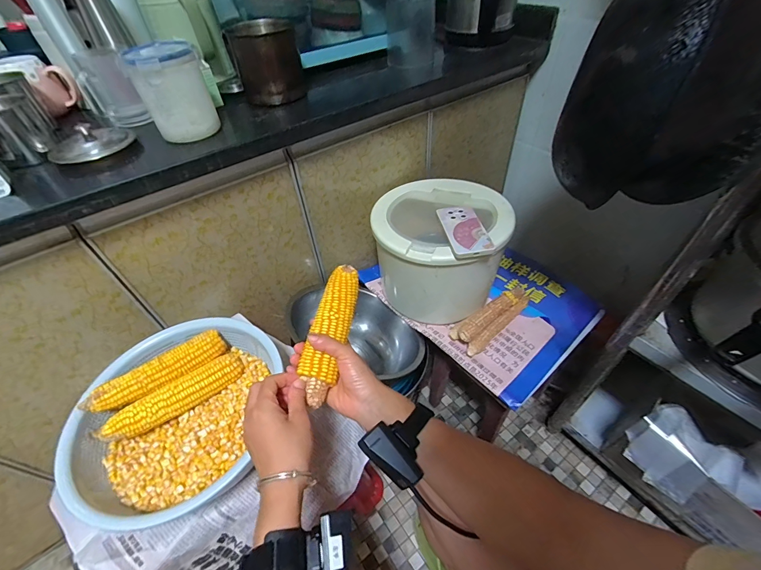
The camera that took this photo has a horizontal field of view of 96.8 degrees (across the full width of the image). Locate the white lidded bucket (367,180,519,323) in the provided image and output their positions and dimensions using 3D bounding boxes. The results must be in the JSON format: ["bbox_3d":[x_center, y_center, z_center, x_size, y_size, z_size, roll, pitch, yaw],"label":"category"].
[{"bbox_3d":[0.127,-0.079,0.763,0.273,0.206,0.260,-2,46,2],"label":"white lidded bucket"}]

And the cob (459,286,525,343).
[{"bbox_3d":[0.245,0.055,0.731,0.201,0.023,0.032,-32,52,-24],"label":"cob"}]

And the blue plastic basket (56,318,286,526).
[{"bbox_3d":[-0.295,0.181,0.493,0.248,0.075,0.268,-2,46,2],"label":"blue plastic basket"}]

